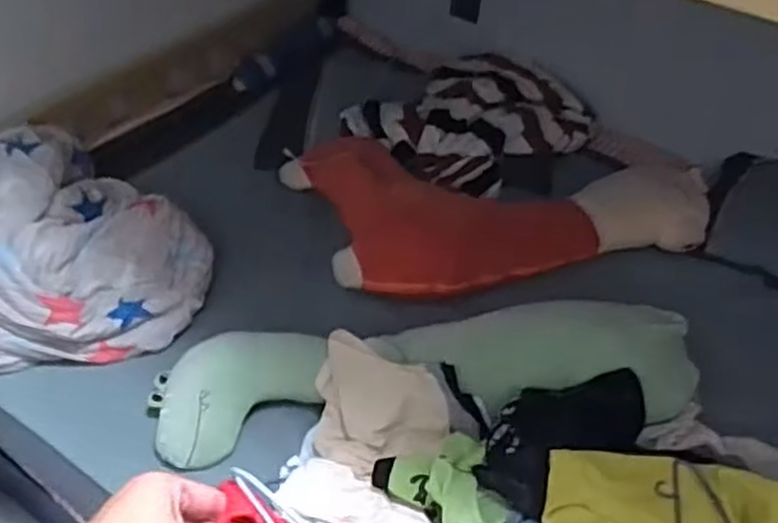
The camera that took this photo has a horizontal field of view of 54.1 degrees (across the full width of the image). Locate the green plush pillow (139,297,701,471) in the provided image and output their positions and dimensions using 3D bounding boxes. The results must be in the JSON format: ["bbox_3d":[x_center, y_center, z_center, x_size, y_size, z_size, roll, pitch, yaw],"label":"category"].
[{"bbox_3d":[0.064,0.168,1.226,0.851,0.168,0.193,-2,42,-8],"label":"green plush pillow"}]

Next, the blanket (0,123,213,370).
[{"bbox_3d":[-0.620,-0.018,1.343,0.492,0.175,0.484,30,47,24],"label":"blanket"}]

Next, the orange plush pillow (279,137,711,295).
[{"bbox_3d":[0.244,-0.160,1.646,0.815,0.110,0.473,-10,44,-17],"label":"orange plush pillow"}]

